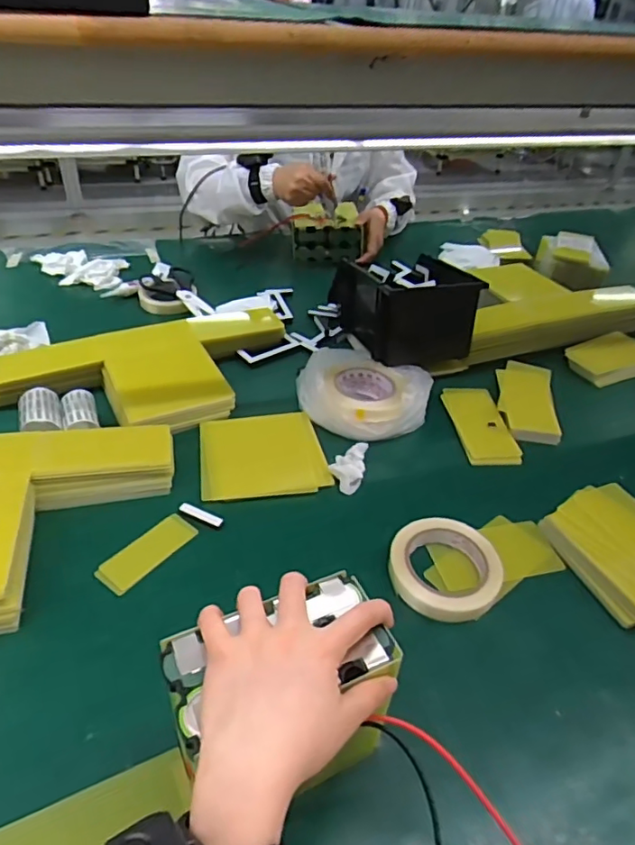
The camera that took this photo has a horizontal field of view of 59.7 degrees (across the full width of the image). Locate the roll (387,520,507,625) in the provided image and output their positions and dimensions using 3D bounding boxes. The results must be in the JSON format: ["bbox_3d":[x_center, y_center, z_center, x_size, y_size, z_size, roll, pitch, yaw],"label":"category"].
[{"bbox_3d":[0.130,0.149,0.566,0.109,0.034,0.098,0,39,-6],"label":"roll"}]

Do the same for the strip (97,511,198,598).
[{"bbox_3d":[-0.178,0.134,0.579,0.046,0.004,0.104,28,44,26],"label":"strip"}]

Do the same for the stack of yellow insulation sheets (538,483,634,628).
[{"bbox_3d":[0.324,0.134,0.591,0.124,0.036,0.142,-20,45,-27],"label":"stack of yellow insulation sheets"}]

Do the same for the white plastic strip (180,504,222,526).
[{"bbox_3d":[-0.131,0.104,0.619,0.055,0.007,0.012,20,43,17],"label":"white plastic strip"}]

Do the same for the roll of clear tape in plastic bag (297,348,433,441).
[{"bbox_3d":[0.067,-0.047,0.767,0.158,0.061,0.147,3,39,-2],"label":"roll of clear tape in plastic bag"}]

